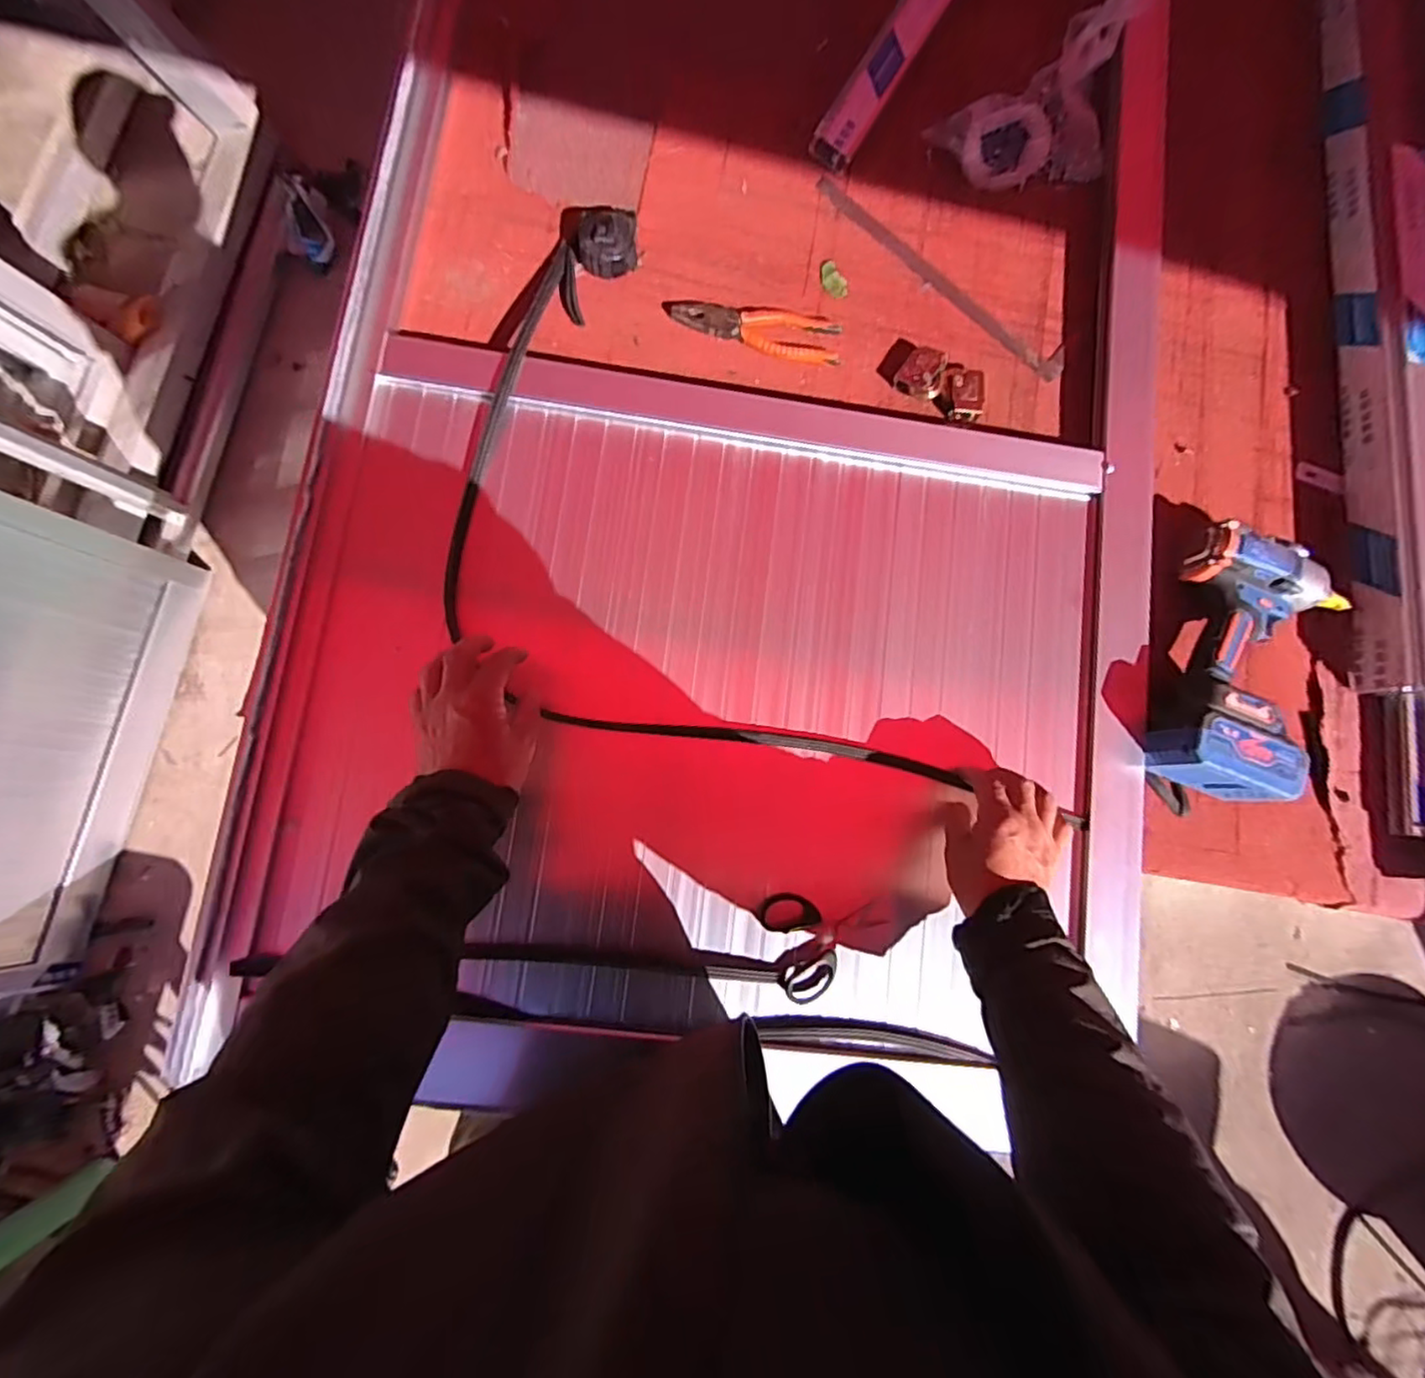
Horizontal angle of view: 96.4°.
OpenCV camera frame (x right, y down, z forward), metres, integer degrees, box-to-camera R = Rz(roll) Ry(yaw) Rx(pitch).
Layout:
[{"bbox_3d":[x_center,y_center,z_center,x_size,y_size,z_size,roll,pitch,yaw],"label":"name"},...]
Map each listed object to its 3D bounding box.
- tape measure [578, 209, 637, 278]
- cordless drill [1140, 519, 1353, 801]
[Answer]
[{"bbox_3d":[-0.104,-0.444,0.634,0.056,0.033,0.052,-1,83,-10],"label":"tape measure"},{"bbox_3d":[0.513,-0.017,0.607,0.163,0.079,0.252,23,81,-2],"label":"cordless drill"}]

